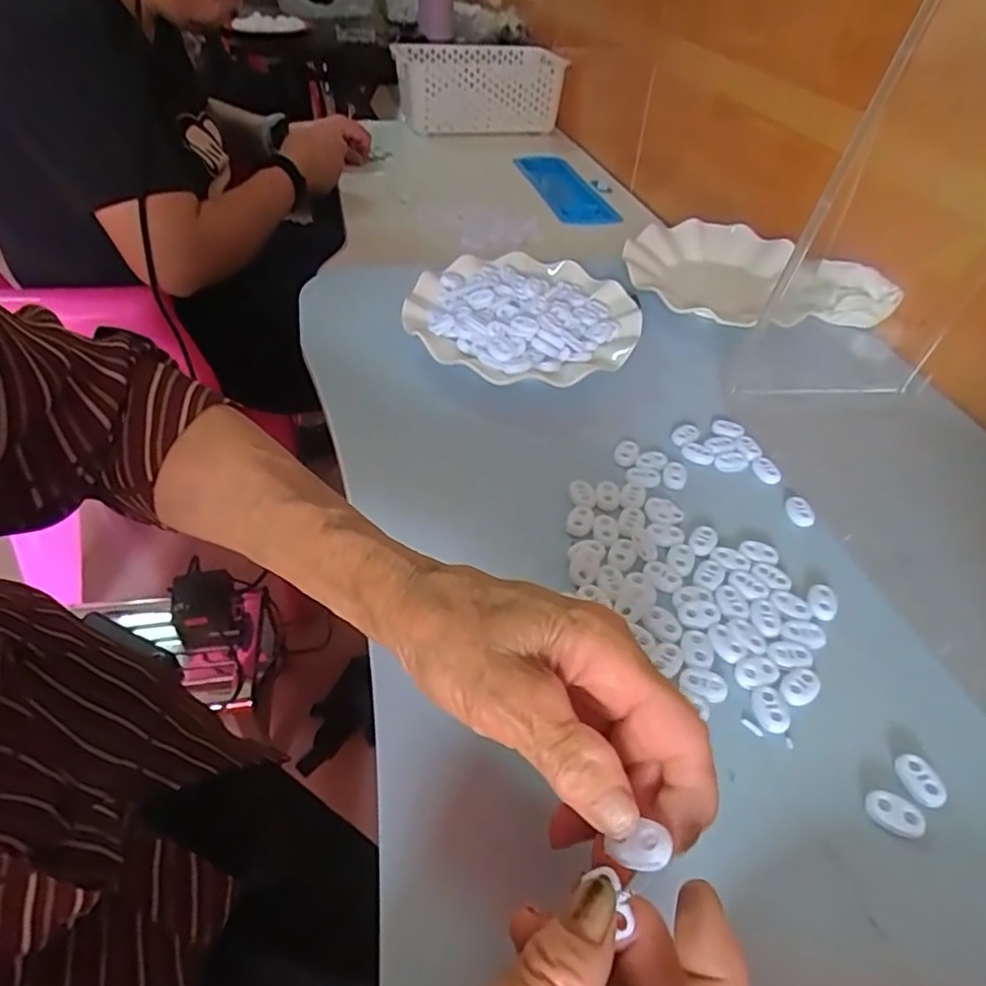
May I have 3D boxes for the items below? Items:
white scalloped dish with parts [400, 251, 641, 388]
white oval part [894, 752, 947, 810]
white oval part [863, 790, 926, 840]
[{"bbox_3d":[0.025,-0.146,0.522,0.177,0.023,0.182,2,43,-2],"label":"white scalloped dish with parts"},{"bbox_3d":[0.185,0.124,0.280,0.016,0.004,0.022,-10,45,-14],"label":"white oval part"},{"bbox_3d":[0.168,0.133,0.269,0.023,0.005,0.015,15,45,13],"label":"white oval part"}]

